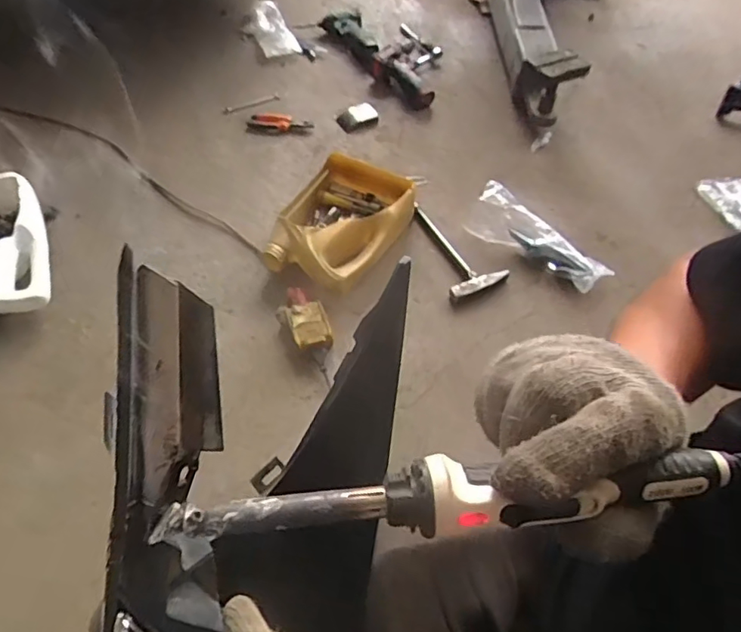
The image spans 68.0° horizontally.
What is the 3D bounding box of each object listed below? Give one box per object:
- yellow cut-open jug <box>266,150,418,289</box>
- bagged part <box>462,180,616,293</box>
[{"bbox_3d":[-0.058,-0.185,1.068,0.227,0.103,0.294,25,57,14],"label":"yellow cut-open jug"},{"bbox_3d":[0.334,-0.152,1.087,0.289,0.085,0.076,31,59,18],"label":"bagged part"}]

